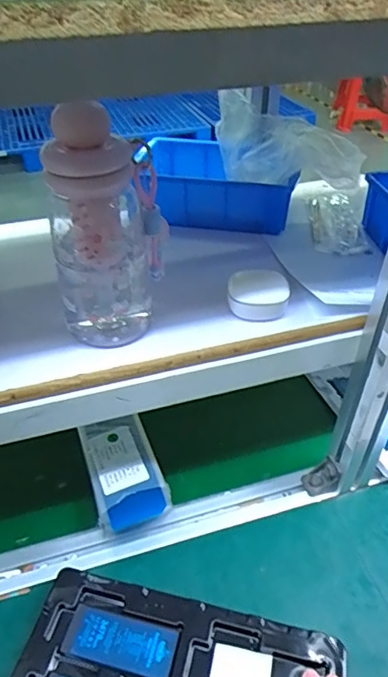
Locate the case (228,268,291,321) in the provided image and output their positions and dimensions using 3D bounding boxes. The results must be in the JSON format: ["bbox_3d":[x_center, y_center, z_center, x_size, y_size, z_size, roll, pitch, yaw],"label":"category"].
[{"bbox_3d":[0.061,-0.044,0.478,0.055,0.027,0.049,3,40,4],"label":"case"}]

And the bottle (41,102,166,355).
[{"bbox_3d":[-0.070,-0.085,0.409,0.088,0.184,0.065,-7,41,-8],"label":"bottle"}]

